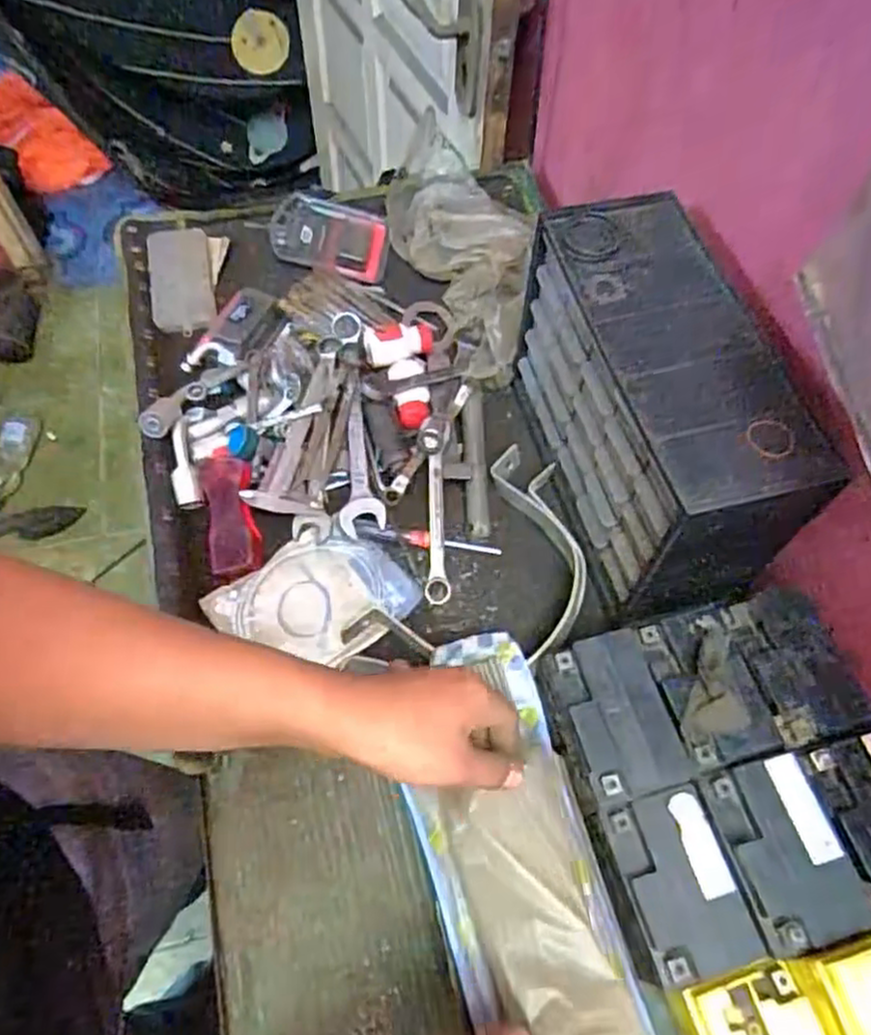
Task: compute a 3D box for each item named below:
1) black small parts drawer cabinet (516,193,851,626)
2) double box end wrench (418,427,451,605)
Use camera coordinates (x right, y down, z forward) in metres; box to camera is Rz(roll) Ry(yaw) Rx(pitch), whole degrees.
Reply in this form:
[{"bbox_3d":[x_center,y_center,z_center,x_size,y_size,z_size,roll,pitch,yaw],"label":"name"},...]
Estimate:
[{"bbox_3d":[0.179,-0.094,0.599,0.125,0.188,0.302,-12,62,-8],"label":"black small parts drawer cabinet"},{"bbox_3d":[-0.001,-0.003,0.667,0.024,0.013,0.168,-2,77,-2],"label":"double box end wrench"}]

